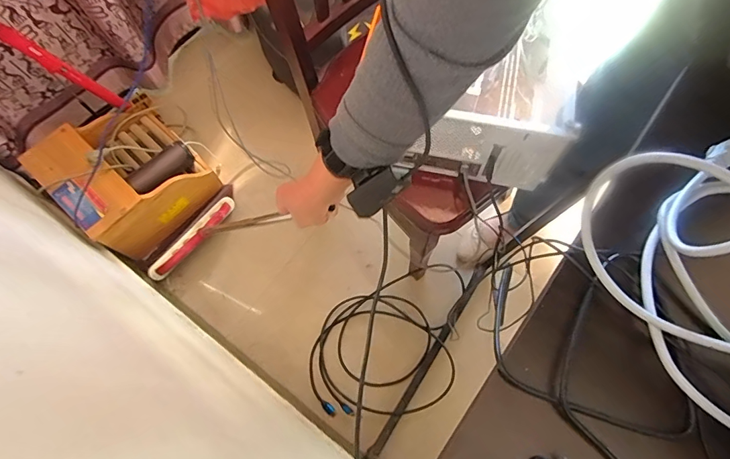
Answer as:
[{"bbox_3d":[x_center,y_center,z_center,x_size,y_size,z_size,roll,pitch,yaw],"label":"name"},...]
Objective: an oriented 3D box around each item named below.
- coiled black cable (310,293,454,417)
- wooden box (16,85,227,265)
[{"bbox_3d":[0.038,0.299,1.029,0.336,0.034,0.282,-1,70,0],"label":"coiled black cable"},{"bbox_3d":[-0.628,-0.166,1.116,0.357,0.214,0.332,41,75,14],"label":"wooden box"}]

